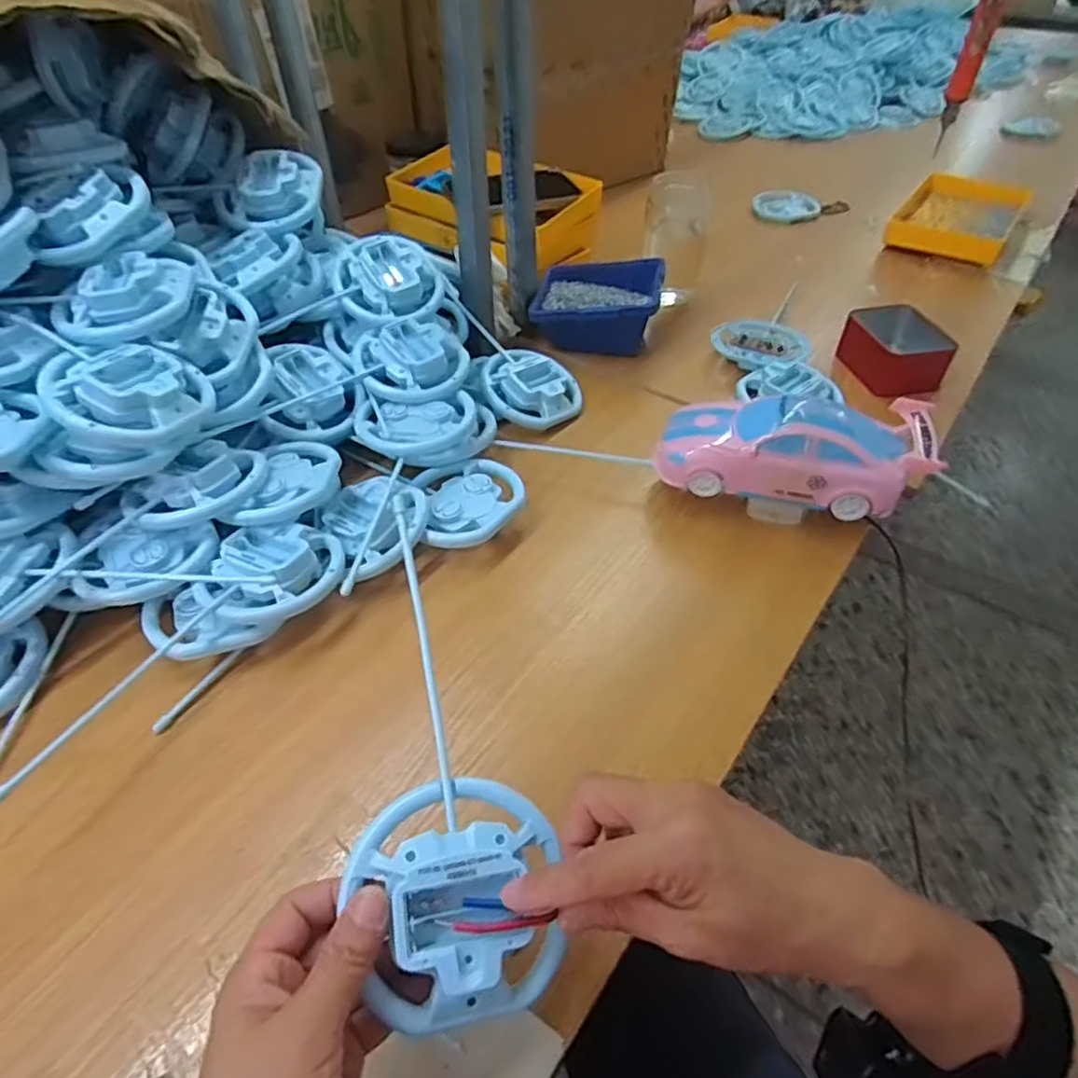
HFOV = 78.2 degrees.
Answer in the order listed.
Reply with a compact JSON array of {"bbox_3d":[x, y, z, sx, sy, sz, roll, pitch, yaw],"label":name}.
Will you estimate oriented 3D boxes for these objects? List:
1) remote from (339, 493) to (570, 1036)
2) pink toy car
[{"bbox_3d":[-0.051,0.097,0.324,0.092,0.026,0.240,-10,68,-9],"label":"remote"},{"bbox_3d":[0.206,-0.074,0.551,0.204,0.077,0.087,13,48,12],"label":"pink toy car"}]

